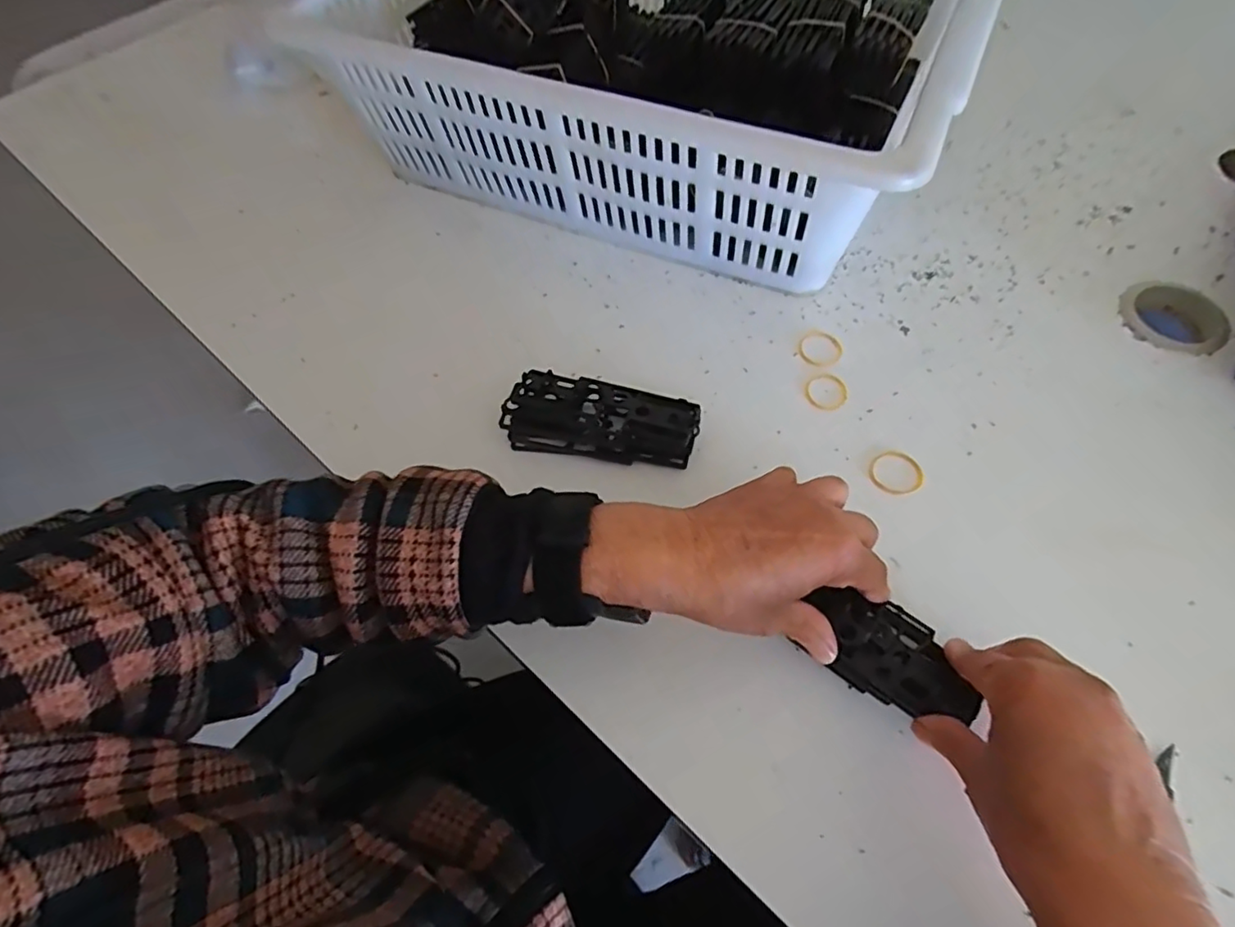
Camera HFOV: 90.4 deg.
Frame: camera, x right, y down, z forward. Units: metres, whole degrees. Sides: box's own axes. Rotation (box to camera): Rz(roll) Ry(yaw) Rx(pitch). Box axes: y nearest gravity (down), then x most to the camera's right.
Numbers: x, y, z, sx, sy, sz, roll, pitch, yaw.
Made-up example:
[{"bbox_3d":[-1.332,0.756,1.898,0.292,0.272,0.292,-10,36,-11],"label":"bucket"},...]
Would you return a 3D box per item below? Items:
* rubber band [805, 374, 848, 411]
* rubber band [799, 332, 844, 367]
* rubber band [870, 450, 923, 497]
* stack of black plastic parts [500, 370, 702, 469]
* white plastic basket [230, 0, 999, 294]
[{"bbox_3d":[0.147,-0.051,0.429,0.029,0.004,0.032,15,61,12],"label":"rubber band"},{"bbox_3d":[0.148,-0.084,0.448,0.031,0.004,0.034,-2,59,3],"label":"rubber band"},{"bbox_3d":[0.179,0.005,0.393,0.033,0.004,0.030,-15,60,-5],"label":"rubber band"},{"bbox_3d":[-0.010,-0.029,0.413,0.125,0.030,0.050,6,60,7],"label":"stack of black plastic parts"},{"bbox_3d":[0.027,-0.363,0.538,0.488,0.136,0.384,20,63,15],"label":"white plastic basket"}]

